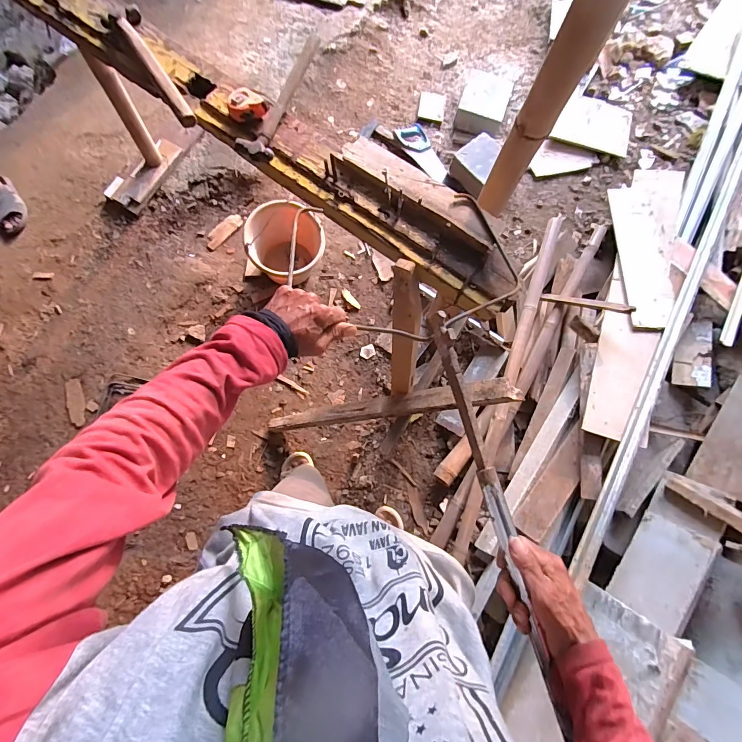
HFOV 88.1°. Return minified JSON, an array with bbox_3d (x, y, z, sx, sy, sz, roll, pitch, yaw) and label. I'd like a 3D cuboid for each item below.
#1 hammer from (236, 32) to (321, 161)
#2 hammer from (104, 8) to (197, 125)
[{"bbox_3d":[-0.172,-0.525,0.726,0.070,0.043,0.273,19,75,4],"label":"hammer"},{"bbox_3d":[-0.431,-0.595,0.745,0.069,0.035,0.313,-29,77,-9],"label":"hammer"}]

